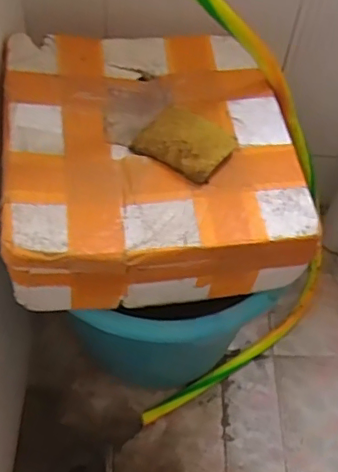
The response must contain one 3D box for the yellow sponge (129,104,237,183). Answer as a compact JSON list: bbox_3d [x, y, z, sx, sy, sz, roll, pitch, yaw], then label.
[{"bbox_3d":[0.016,-0.097,0.567,0.093,0.022,0.064,33,61,15],"label":"yellow sponge"}]

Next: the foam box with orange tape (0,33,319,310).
[{"bbox_3d":[-0.019,-0.084,0.608,0.292,0.108,0.295,-4,58,-8],"label":"foam box with orange tape"}]

